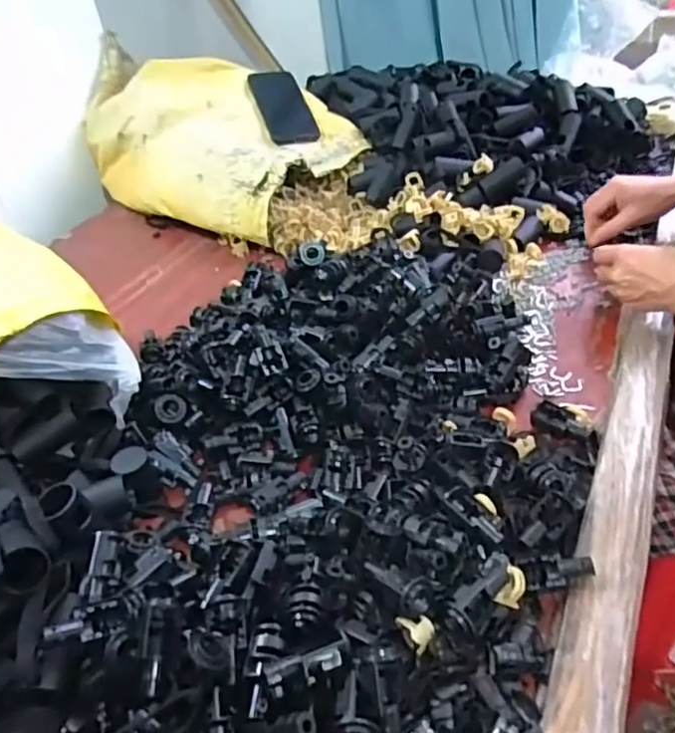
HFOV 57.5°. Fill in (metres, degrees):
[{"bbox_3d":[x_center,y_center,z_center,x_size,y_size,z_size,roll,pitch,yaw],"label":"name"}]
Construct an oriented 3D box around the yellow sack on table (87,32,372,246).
[{"bbox_3d":[-0.221,-0.396,1.041,0.296,0.180,0.557,-33,45,-29],"label":"yellow sack on table"}]

